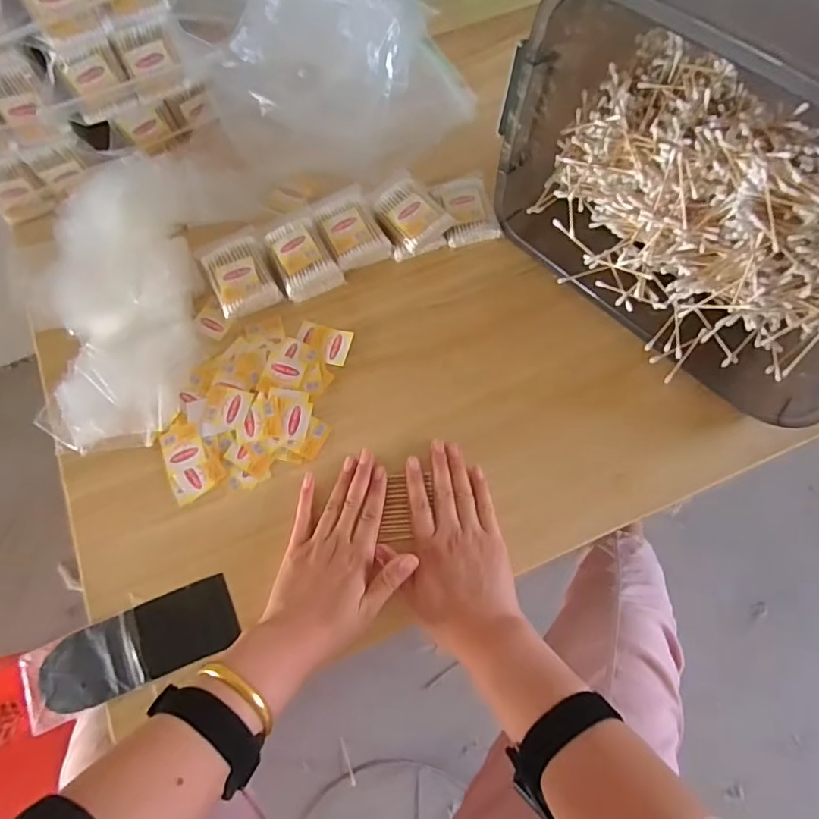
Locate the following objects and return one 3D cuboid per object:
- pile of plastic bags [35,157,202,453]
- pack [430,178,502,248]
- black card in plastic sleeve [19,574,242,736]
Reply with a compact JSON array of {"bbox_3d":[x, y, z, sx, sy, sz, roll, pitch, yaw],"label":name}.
[{"bbox_3d":[-0.304,-0.114,0.537,0.165,0.055,0.299,-4,70,-1],"label":"pile of plastic bags"},{"bbox_3d":[0.062,-0.220,0.581,0.057,0.014,0.079,-12,70,-3],"label":"pack"},{"bbox_3d":[-0.239,0.206,0.456,0.179,0.009,0.063,-22,71,-7],"label":"black card in plastic sleeve"}]

